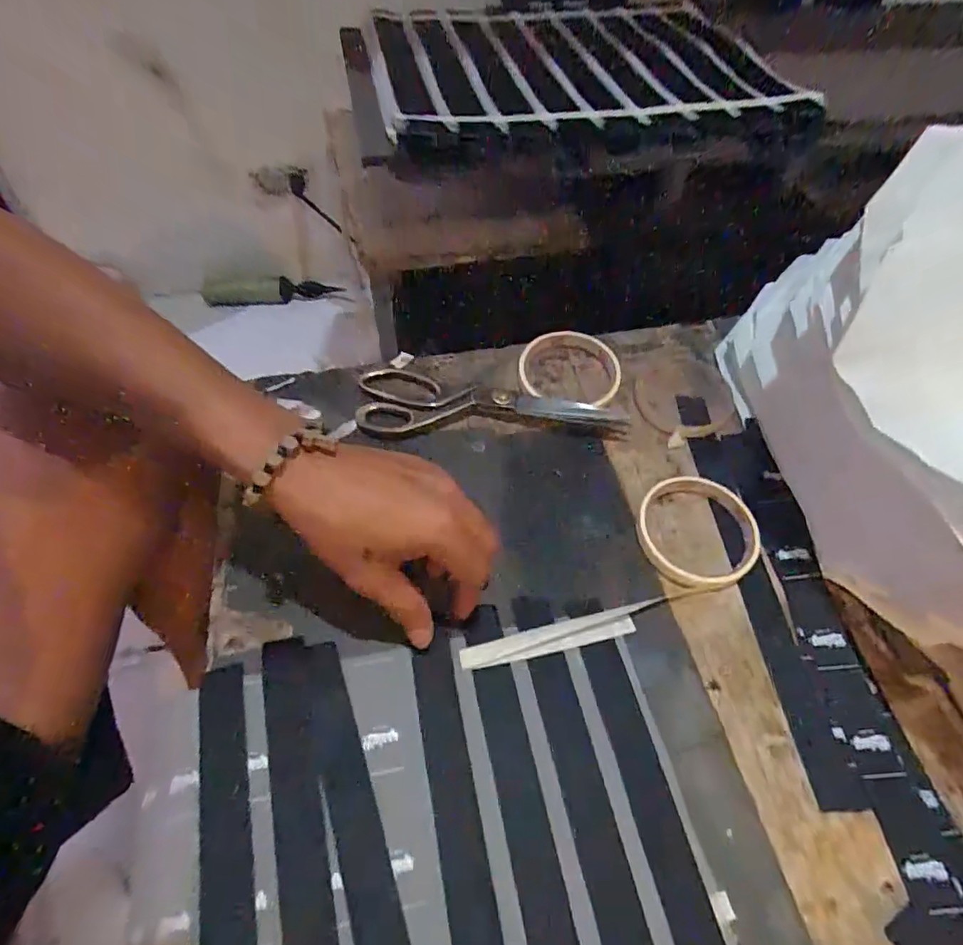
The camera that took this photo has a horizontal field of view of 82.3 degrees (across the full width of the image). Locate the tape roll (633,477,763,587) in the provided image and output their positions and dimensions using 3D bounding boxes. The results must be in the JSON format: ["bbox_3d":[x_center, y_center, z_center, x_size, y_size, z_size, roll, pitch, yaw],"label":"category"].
[{"bbox_3d":[0.159,0.042,0.406,0.089,0.014,0.085,2,55,-3],"label":"tape roll"}]

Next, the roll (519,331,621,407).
[{"bbox_3d":[0.080,-0.096,0.494,0.086,0.013,0.081,2,55,-3],"label":"roll"}]

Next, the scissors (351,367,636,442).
[{"bbox_3d":[0.010,-0.053,0.460,0.224,0.009,0.065,7,55,0],"label":"scissors"}]

